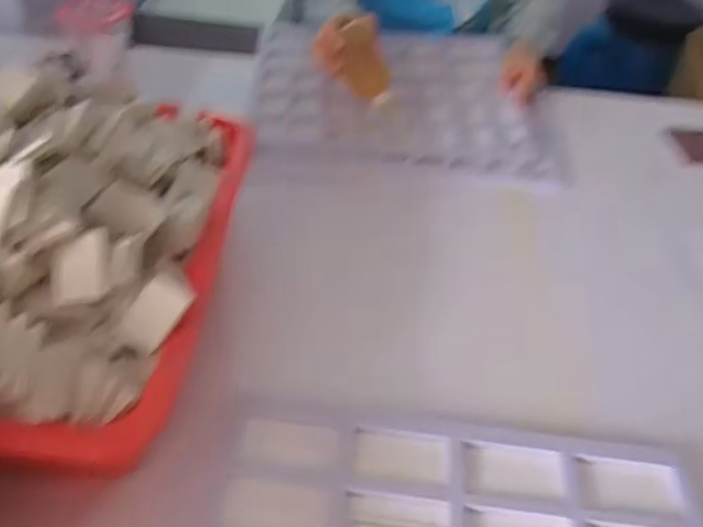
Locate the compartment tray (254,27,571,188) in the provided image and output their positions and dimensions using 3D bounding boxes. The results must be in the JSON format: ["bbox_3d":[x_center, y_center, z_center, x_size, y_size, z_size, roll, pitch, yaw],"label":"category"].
[{"bbox_3d":[0.092,-0.276,1.034,0.473,0.034,0.331,7,55,0],"label":"compartment tray"}]

